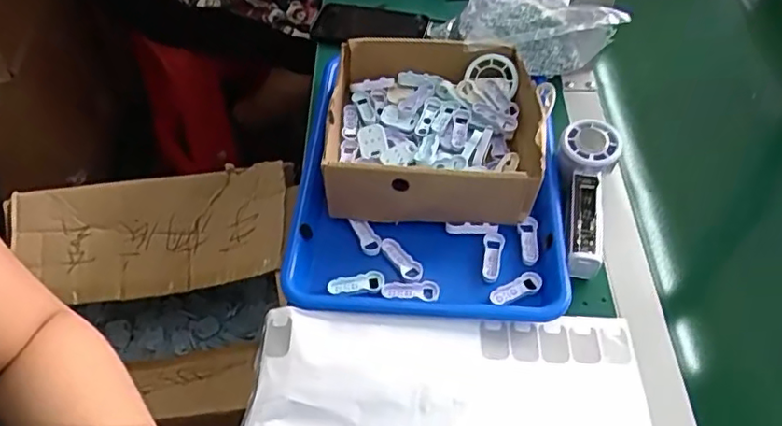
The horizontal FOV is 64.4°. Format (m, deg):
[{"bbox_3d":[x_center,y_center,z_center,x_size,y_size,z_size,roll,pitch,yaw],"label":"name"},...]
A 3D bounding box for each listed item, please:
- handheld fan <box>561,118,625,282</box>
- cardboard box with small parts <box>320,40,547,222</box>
[{"bbox_3d":[0.185,-0.014,0.588,0.054,0.037,0.150,7,67,9],"label":"handheld fan"},{"bbox_3d":[0.043,-0.096,0.630,0.205,0.069,0.222,4,51,3],"label":"cardboard box with small parts"}]

